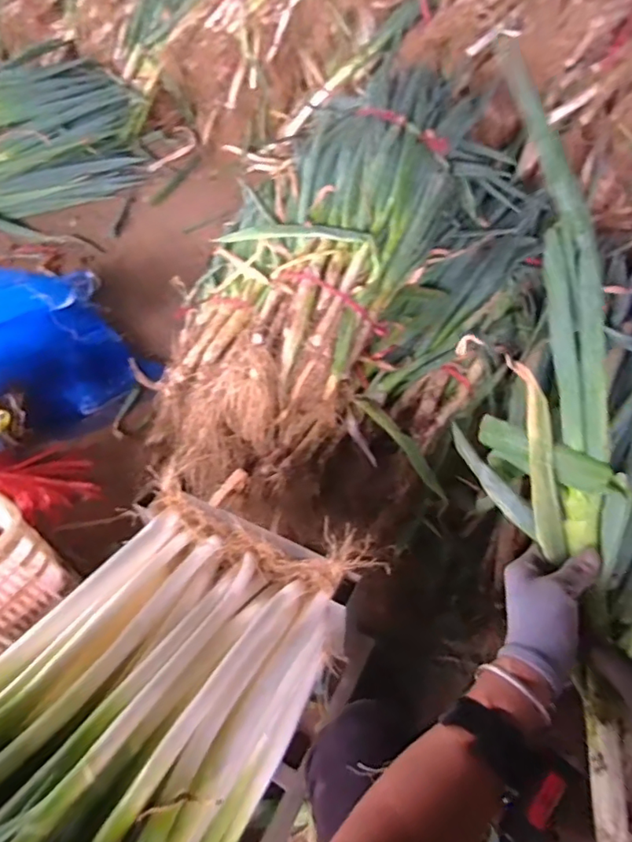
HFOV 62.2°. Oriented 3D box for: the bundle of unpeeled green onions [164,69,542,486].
[{"bbox_3d":[0.060,-0.289,1.031,0.505,0.304,0.973,33,74,27],"label":"bundle of unpeeled green onions"}]

